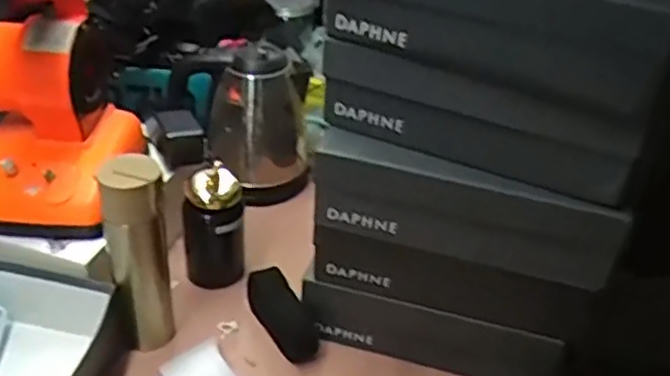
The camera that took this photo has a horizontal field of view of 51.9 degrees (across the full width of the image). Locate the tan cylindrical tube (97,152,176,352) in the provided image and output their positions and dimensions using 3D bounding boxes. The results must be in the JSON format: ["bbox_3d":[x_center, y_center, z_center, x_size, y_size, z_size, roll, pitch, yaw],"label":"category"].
[{"bbox_3d":[-0.217,0.075,0.756,0.054,0.234,0.055,3,36,-2],"label":"tan cylindrical tube"}]

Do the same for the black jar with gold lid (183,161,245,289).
[{"bbox_3d":[-0.151,0.046,0.857,0.070,0.160,0.075,3,36,-2],"label":"black jar with gold lid"}]

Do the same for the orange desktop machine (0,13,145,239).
[{"bbox_3d":[-0.337,-0.083,0.799,0.168,0.195,0.191,7,36,2],"label":"orange desktop machine"}]

